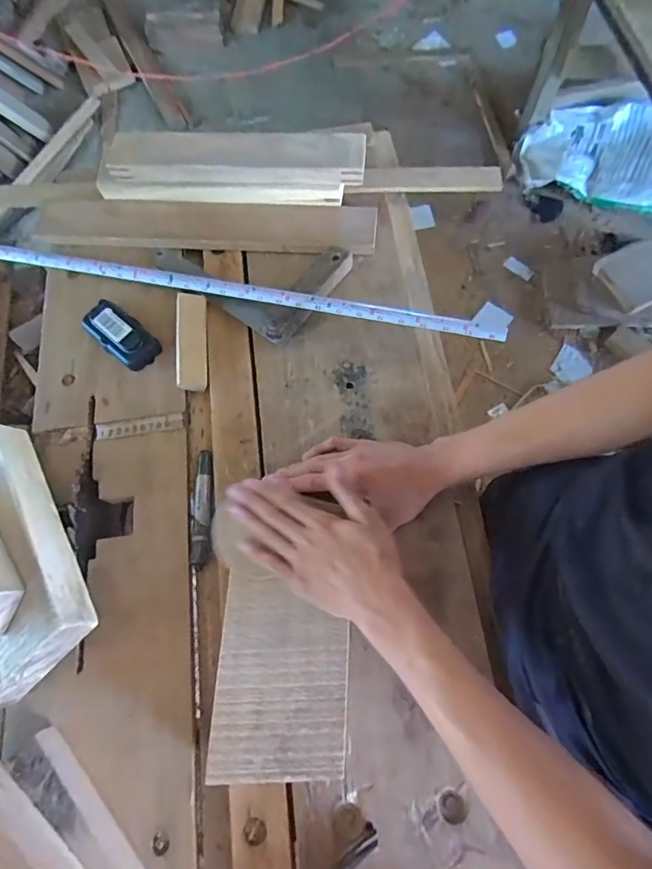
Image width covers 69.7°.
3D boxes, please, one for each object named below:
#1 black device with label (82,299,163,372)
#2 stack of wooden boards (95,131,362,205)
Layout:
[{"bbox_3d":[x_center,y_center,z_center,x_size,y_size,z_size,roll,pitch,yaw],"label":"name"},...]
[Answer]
[{"bbox_3d":[-0.260,-0.126,0.592,0.103,0.029,0.050,35,77,14],"label":"black device with label"},{"bbox_3d":[-0.128,-0.357,0.626,0.356,0.069,0.062,3,71,6],"label":"stack of wooden boards"}]

